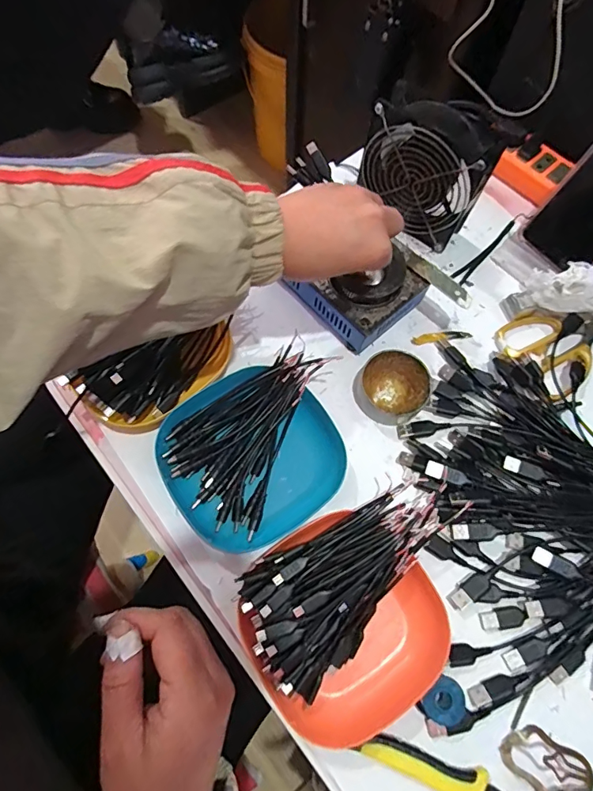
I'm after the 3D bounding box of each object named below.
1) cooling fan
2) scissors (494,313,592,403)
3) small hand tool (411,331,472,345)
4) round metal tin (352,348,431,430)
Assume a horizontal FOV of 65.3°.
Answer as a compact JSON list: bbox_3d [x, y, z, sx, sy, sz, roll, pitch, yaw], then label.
[{"bbox_3d":[0.126,-0.222,0.463,0.116,0.124,0.049,33,72,10],"label":"cooling fan"},{"bbox_3d":[0.291,-0.068,0.468,0.174,0.011,0.087,-30,73,-12],"label":"scissors"},{"bbox_3d":[0.146,-0.059,0.466,0.062,0.005,0.010,-9,70,-5],"label":"small hand tool"},{"bbox_3d":[0.089,-0.007,0.428,0.066,0.020,0.062,1,70,-1],"label":"round metal tin"}]

